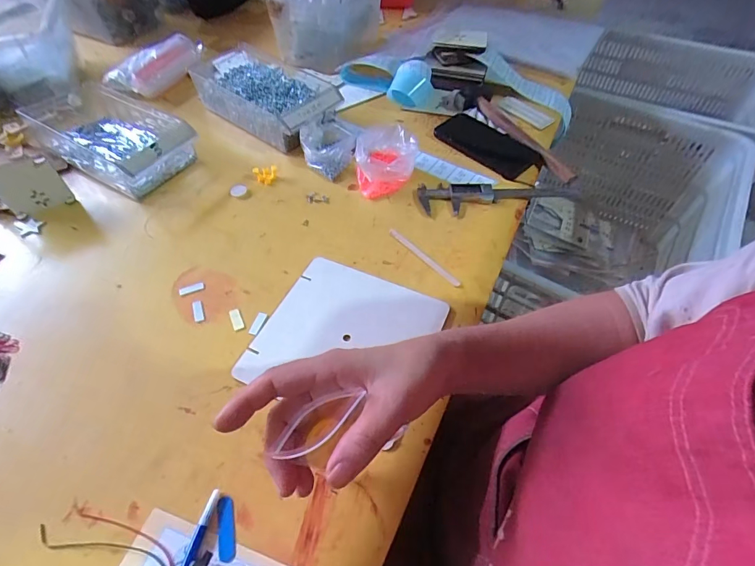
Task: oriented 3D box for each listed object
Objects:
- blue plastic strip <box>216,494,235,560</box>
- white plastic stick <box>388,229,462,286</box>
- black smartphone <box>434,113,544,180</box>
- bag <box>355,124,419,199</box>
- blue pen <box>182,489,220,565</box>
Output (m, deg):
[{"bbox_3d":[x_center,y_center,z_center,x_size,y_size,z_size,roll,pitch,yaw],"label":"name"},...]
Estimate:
[{"bbox_3d":[-0.125,0.201,0.334,0.013,0.004,0.048,-14,54,-11],"label":"blue plastic strip"},{"bbox_3d":[0.058,-0.033,0.512,0.010,0.004,0.118,-36,61,-25],"label":"white plastic stick"},{"bbox_3d":[0.176,-0.226,0.657,0.085,0.010,0.167,-36,61,-25],"label":"black smartphone"},{"bbox_3d":[0.012,-0.180,0.592,0.089,0.052,0.113,8,53,5],"label":"bag"},{"bbox_3d":[-0.145,0.207,0.326,0.009,0.008,0.075,8,53,6],"label":"blue pen"}]

